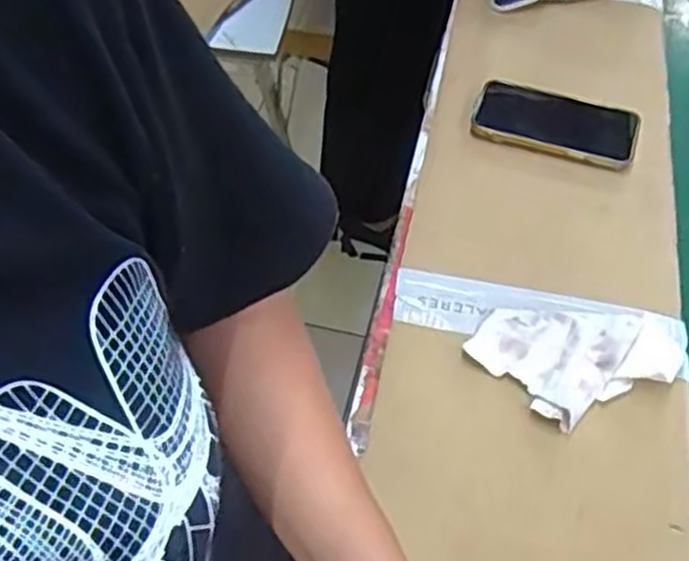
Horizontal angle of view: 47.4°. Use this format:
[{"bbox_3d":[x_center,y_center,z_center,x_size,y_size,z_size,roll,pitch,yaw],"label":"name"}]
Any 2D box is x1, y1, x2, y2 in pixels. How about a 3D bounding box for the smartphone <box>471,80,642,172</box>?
[{"bbox_3d":[0.218,-0.162,0.816,0.167,0.013,0.081,18,65,14],"label":"smartphone"}]

